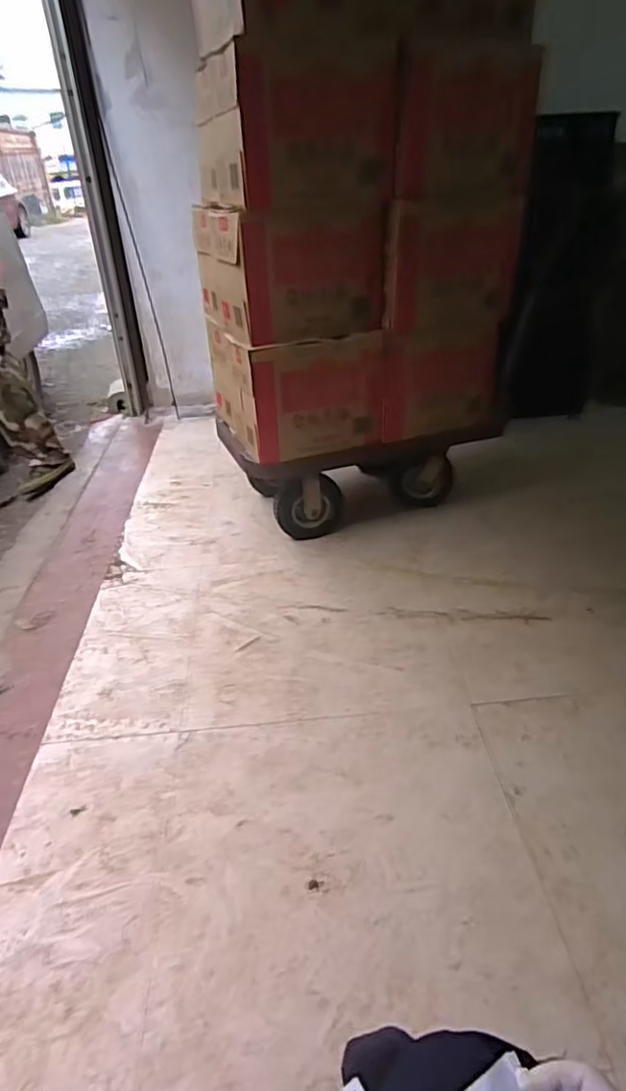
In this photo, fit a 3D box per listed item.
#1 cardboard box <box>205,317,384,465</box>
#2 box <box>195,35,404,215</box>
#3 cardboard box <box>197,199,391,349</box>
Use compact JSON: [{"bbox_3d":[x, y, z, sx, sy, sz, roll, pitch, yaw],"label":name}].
[{"bbox_3d":[-0.068,-0.489,1.794,0.374,0.300,0.468,-16,35,-20],"label":"cardboard box"},{"bbox_3d":[-0.047,-1.001,1.464,0.390,0.297,0.409,-13,34,-15],"label":"box"},{"bbox_3d":[-0.077,-0.753,1.639,0.378,0.293,0.438,-16,35,-20],"label":"cardboard box"}]

